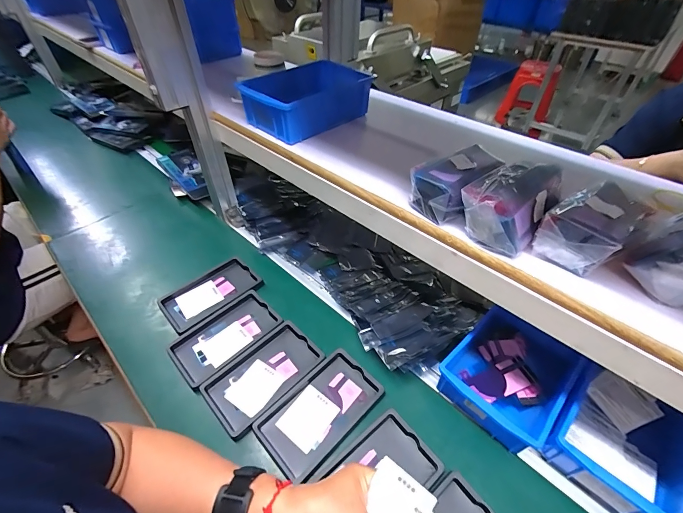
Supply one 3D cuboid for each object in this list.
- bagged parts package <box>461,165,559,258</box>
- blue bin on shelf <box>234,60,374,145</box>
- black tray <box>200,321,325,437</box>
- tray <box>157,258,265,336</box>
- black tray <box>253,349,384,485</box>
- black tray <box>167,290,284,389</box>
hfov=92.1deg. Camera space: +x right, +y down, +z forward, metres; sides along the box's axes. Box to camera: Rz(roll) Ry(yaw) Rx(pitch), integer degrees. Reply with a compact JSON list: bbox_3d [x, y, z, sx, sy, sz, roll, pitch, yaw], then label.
[{"bbox_3d":[0.177,-0.058,0.346,0.073,0.058,0.102,32,53,28],"label":"bagged parts package"},{"bbox_3d":[-0.061,-0.259,0.544,0.128,0.061,0.191,33,53,29],"label":"blue bin on shelf"},{"bbox_3d":[-0.113,0.170,0.479,0.096,0.013,0.155,35,54,30],"label":"black tray"},{"bbox_3d":[-0.231,0.066,0.587,0.158,0.015,0.096,-32,53,-28],"label":"tray"},{"bbox_3d":[-0.029,0.205,0.441,0.157,0.015,0.093,-34,54,-30],"label":"black tray"},{"bbox_3d":[-0.183,0.125,0.525,0.097,0.012,0.157,35,54,30],"label":"black tray"}]

